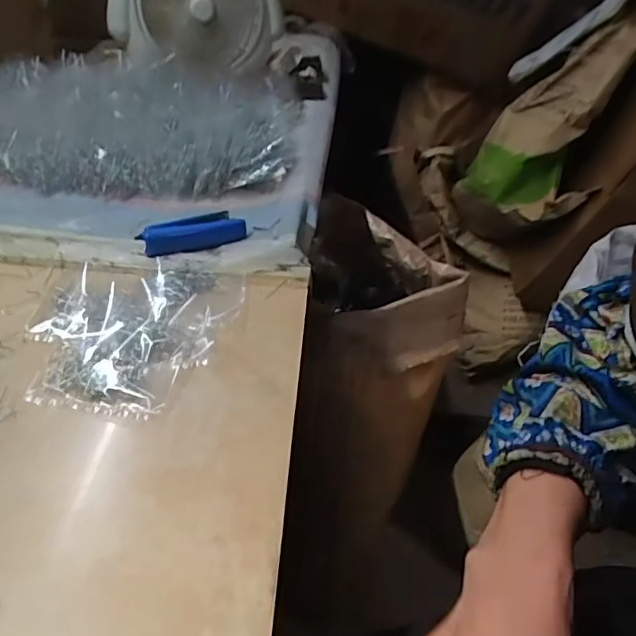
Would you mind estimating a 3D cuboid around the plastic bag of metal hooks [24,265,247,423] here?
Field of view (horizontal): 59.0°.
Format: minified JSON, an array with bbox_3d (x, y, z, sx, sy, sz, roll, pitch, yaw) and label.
[{"bbox_3d":[-0.154,0.007,0.450,0.161,0.016,0.174,6,39,0],"label":"plastic bag of metal hooks"}]

